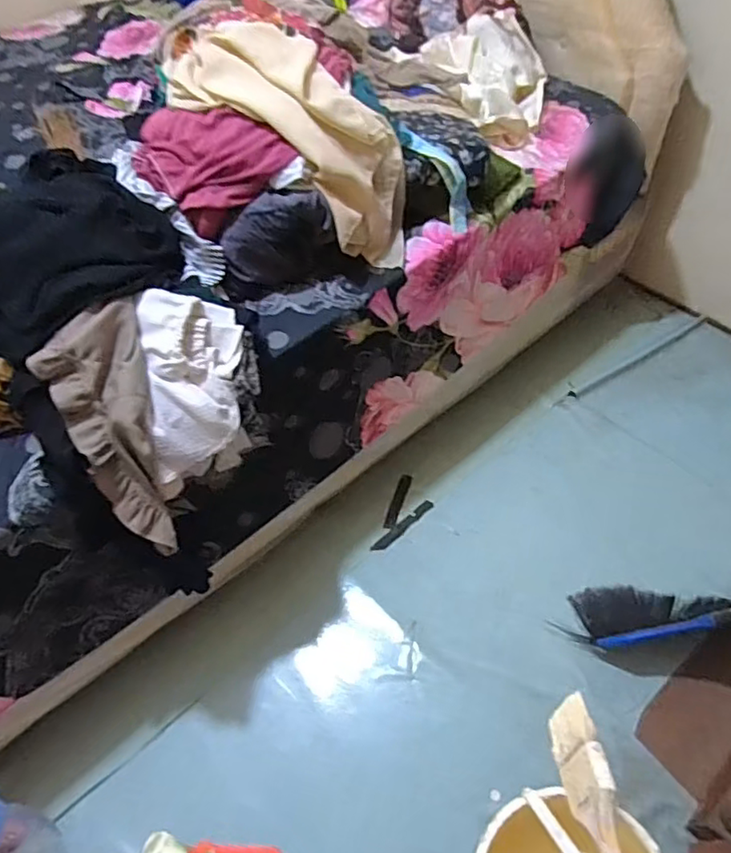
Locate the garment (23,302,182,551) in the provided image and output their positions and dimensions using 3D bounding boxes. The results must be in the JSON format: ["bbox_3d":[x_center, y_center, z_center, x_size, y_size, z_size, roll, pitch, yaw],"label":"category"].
[{"bbox_3d":[-0.353,0.015,0.859,0.134,0.080,0.365,-14,99,-6],"label":"garment"}]

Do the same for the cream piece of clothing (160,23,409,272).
[{"bbox_3d":[-0.104,-0.476,1.039,0.493,0.191,0.200,41,60,-12],"label":"cream piece of clothing"}]

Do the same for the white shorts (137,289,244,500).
[{"bbox_3d":[-0.255,-0.050,0.895,0.136,0.067,0.282,0,91,4],"label":"white shorts"}]

